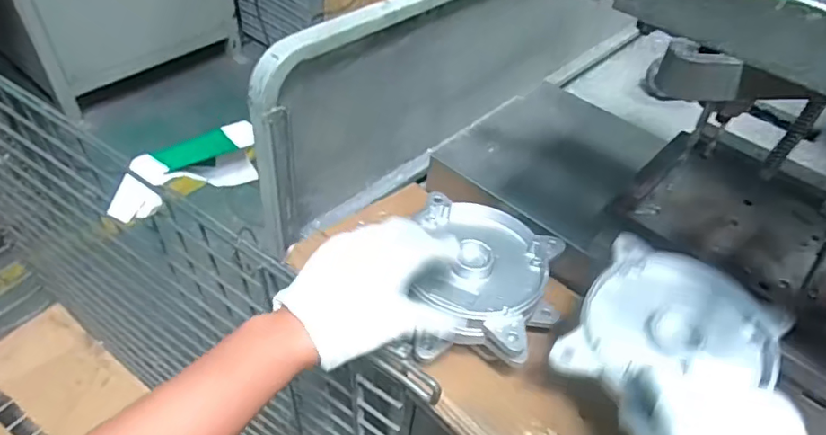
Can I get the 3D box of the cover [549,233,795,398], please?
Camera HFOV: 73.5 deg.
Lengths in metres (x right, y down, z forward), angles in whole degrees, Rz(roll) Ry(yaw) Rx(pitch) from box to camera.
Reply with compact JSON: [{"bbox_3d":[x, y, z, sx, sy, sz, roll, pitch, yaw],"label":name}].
[{"bbox_3d":[0.207,0.089,0.435,0.142,0.023,0.141,26,49,18],"label":"cover"}]

